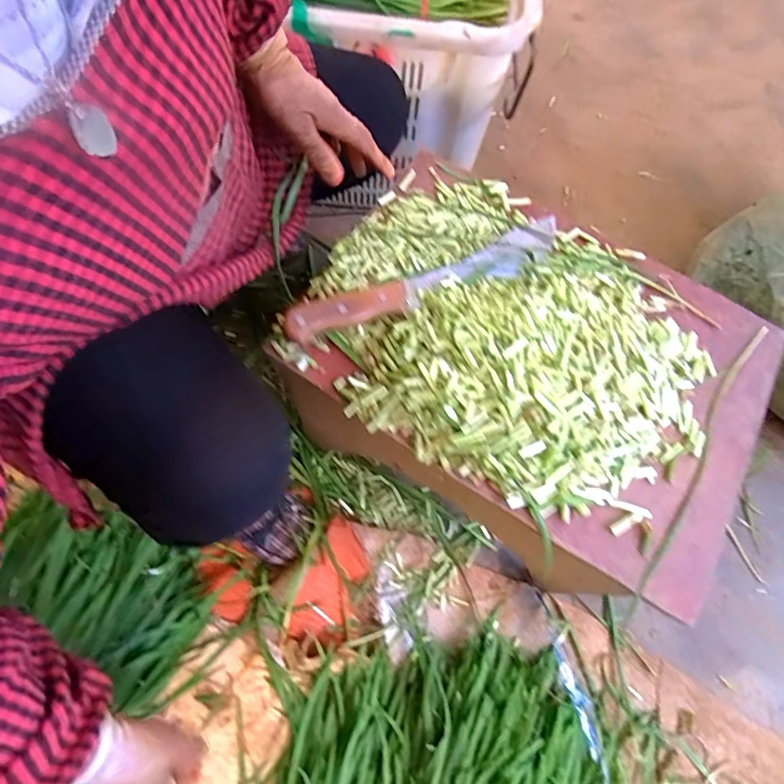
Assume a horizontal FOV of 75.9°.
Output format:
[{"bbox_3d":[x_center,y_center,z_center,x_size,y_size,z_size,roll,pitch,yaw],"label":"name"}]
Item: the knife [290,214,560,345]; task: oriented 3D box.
[{"bbox_3d":[0.041,-0.118,0.496,0.306,0.030,0.049,-23,69,-12],"label":"knife"}]

